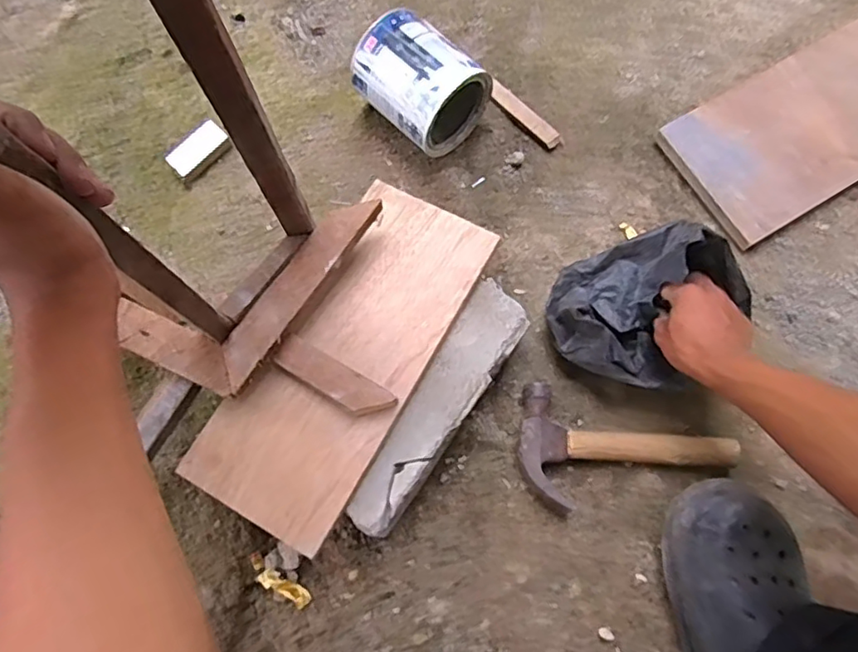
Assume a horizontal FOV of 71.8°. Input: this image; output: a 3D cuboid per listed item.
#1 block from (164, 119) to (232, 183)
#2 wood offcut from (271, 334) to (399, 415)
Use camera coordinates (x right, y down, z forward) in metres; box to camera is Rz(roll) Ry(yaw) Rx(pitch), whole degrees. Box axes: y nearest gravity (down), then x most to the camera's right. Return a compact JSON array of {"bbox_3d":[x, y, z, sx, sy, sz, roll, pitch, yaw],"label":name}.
[{"bbox_3d":[-0.284,-0.216,0.730,0.076,0.022,0.035,-43,77,-11],"label":"block"},{"bbox_3d":[-0.087,0.048,0.533,0.113,0.018,0.032,30,76,10],"label":"wood offcut"}]

